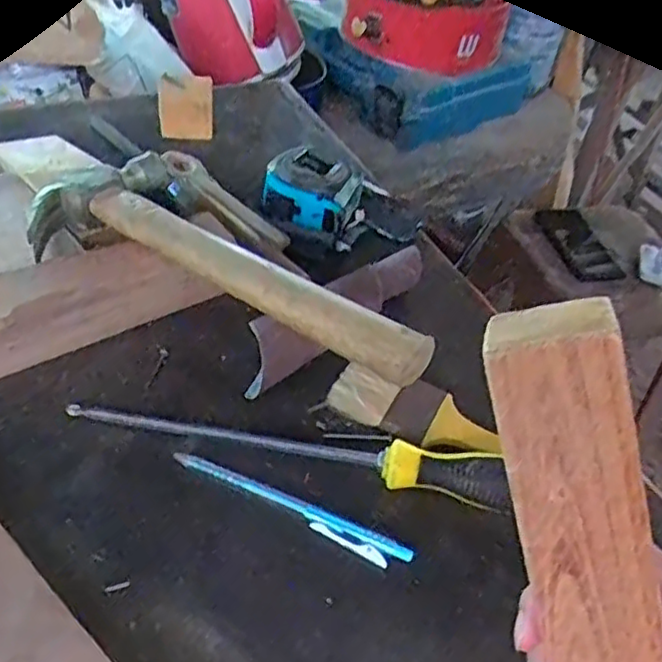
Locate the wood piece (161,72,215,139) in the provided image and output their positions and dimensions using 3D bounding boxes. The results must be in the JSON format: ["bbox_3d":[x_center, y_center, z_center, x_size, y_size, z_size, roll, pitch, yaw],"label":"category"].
[{"bbox_3d":[-0.131,-0.202,0.617,0.051,0.055,0.008,4,3,12],"label":"wood piece"}]

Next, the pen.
[{"bbox_3d":[-0.021,0.095,0.370,0.135,0.012,0.012,22,45,12],"label":"pen"}]

